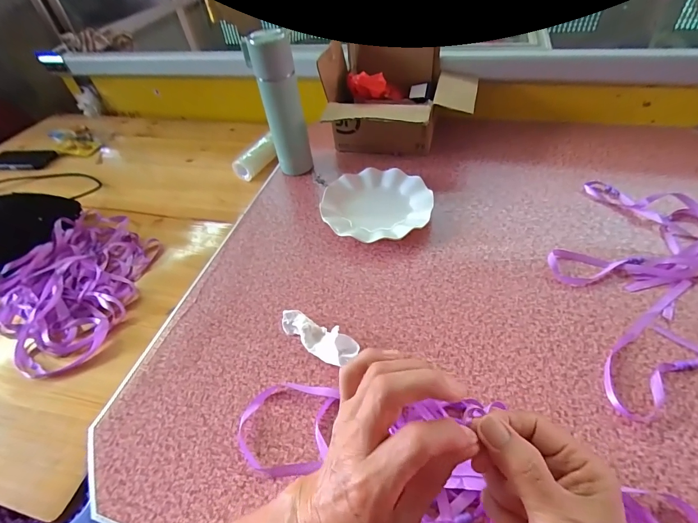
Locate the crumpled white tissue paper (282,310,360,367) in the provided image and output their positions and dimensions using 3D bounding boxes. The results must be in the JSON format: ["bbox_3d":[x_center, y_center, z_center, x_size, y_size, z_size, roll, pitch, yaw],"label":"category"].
[{"bbox_3d":[-0.041,0.094,0.452,0.103,0.028,0.036,21,53,24],"label":"crumpled white tissue paper"}]

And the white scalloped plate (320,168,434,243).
[{"bbox_3d":[0.049,-0.095,0.614,0.178,0.029,0.177,-4,47,4],"label":"white scalloped plate"}]

